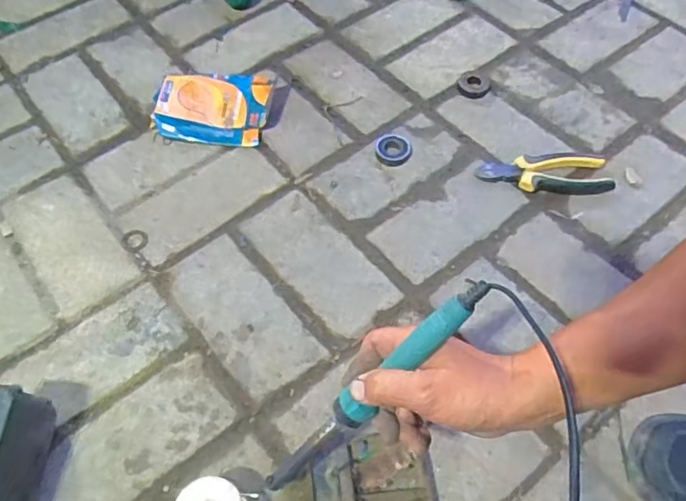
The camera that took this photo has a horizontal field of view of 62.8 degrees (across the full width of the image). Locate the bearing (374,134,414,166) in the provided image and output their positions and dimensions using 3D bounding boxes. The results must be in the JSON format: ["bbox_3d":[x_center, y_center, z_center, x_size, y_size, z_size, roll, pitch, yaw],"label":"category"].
[{"bbox_3d":[0.061,-0.122,0.684,0.044,0.011,0.041,13,59,8],"label":"bearing"}]

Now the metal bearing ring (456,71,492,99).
[{"bbox_3d":[0.178,-0.227,0.762,0.044,0.012,0.049,13,59,8],"label":"metal bearing ring"}]

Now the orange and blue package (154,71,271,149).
[{"bbox_3d":[-0.167,-0.190,0.728,0.140,0.031,0.118,5,59,3],"label":"orange and blue package"}]

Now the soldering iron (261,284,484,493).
[{"bbox_3d":[0.015,0.104,0.400,0.235,0.016,0.026,-48,63,20],"label":"soldering iron"}]

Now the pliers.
[{"bbox_3d":[0.241,-0.092,0.671,0.155,0.018,0.058,-5,59,-3],"label":"pliers"}]

